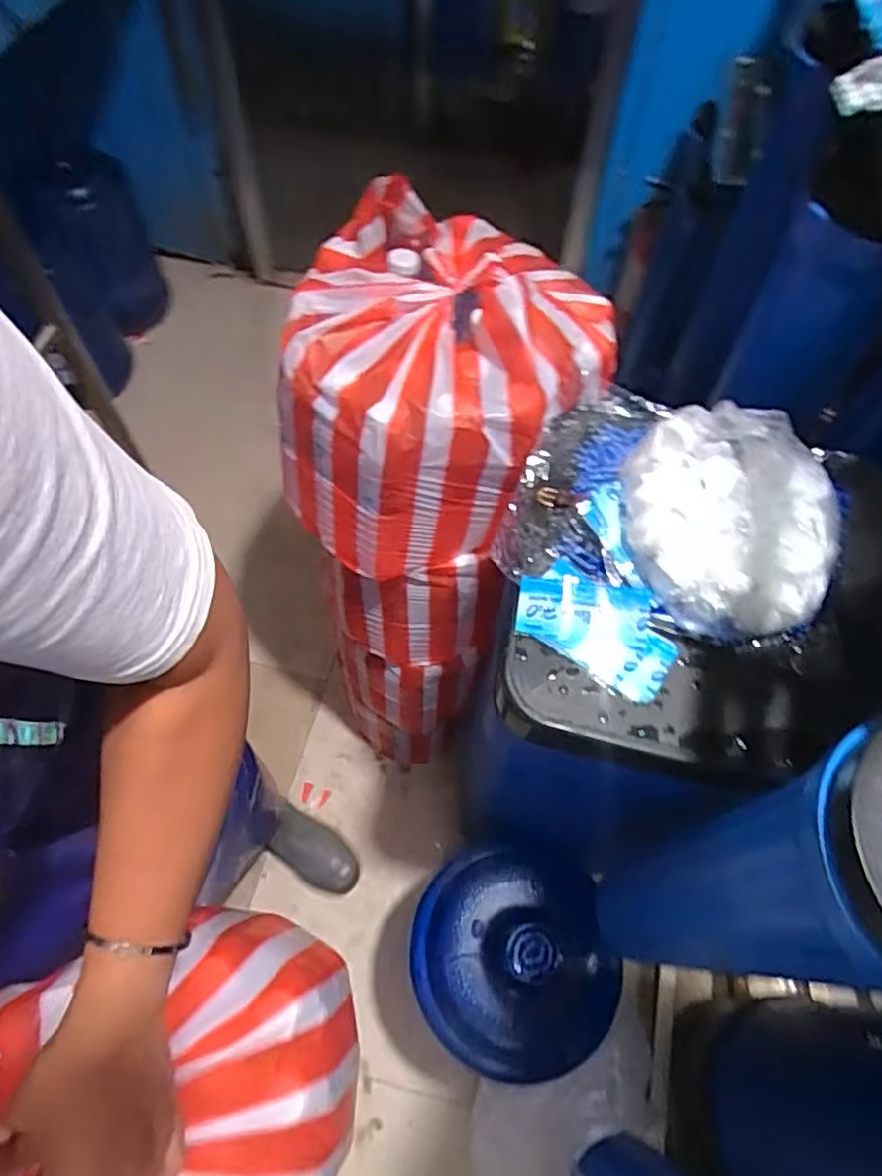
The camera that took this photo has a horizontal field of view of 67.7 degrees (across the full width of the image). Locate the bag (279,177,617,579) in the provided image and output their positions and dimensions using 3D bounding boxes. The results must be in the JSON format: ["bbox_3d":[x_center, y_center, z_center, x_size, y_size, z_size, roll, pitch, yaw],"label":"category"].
[{"bbox_3d":[0.003,-0.216,0.705,0.301,0.229,0.342,13,61,5],"label":"bag"}]

